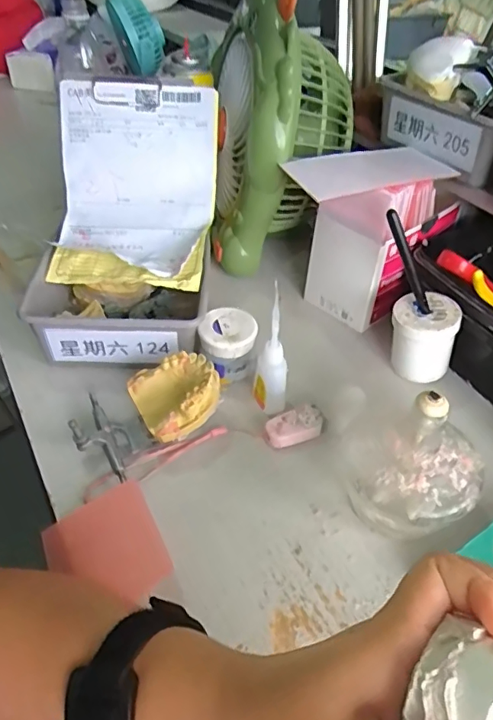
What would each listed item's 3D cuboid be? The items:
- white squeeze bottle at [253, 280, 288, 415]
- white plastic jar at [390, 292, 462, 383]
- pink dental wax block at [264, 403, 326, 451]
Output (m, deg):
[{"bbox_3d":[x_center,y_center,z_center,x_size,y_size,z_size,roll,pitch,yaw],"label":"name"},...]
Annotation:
[{"bbox_3d":[0.021,-0.012,0.407,0.026,0.096,0.030,2,42,0],"label":"white squeeze bottle"},{"bbox_3d":[0.157,-0.020,0.468,0.057,0.058,0.055,1,42,-1],"label":"white plastic jar"},{"bbox_3d":[0.039,0.054,0.419,0.051,0.012,0.026,-21,47,-24],"label":"pink dental wax block"}]

